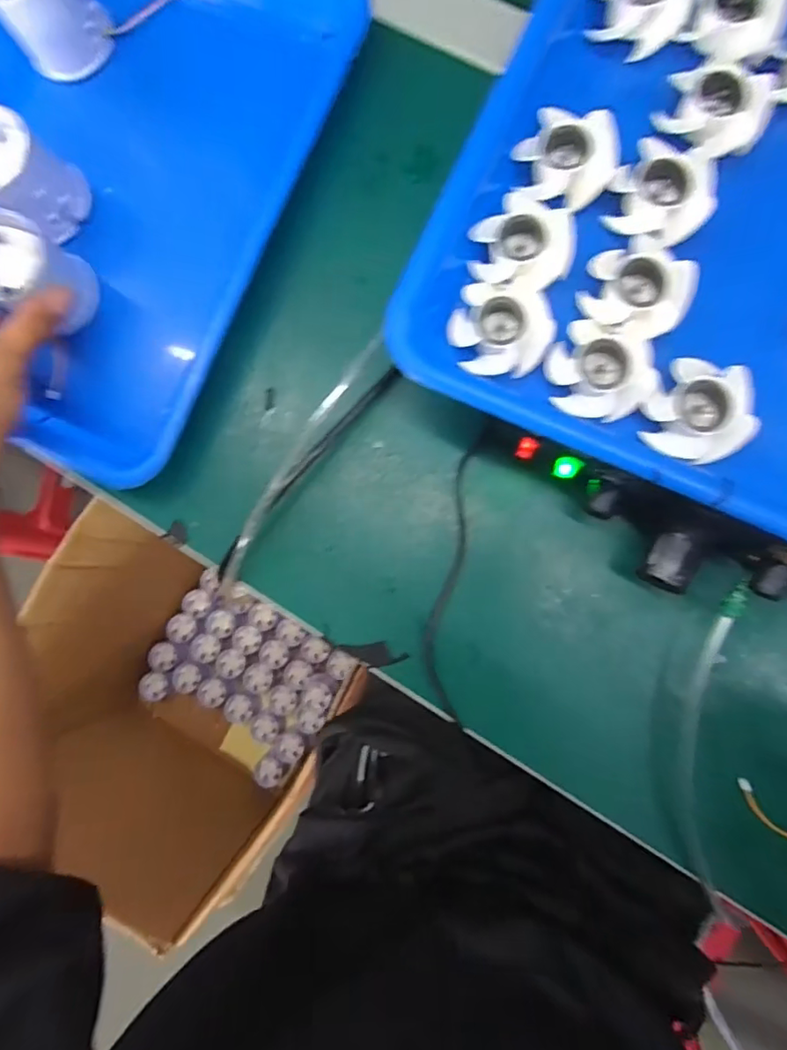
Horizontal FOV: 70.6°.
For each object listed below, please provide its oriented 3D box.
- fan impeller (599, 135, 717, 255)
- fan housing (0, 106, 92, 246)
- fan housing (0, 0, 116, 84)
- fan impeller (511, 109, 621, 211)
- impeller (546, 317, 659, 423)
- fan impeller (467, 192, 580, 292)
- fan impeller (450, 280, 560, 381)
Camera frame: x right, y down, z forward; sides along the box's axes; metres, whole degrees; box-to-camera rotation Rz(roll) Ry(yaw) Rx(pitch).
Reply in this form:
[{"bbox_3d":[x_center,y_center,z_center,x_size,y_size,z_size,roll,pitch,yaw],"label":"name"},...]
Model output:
[{"bbox_3d":[0.121,-0.148,0.250,0.048,0.014,0.042,-23,84,4],"label":"fan impeller"},{"bbox_3d":[-0.223,-0.209,0.338,0.052,0.058,0.049,25,89,7],"label":"fan housing"},{"bbox_3d":[-0.213,-0.317,0.341,0.056,0.059,0.045,-36,83,3],"label":"fan housing"},{"bbox_3d":[0.079,-0.166,0.254,0.045,0.012,0.040,8,87,7],"label":"fan impeller"},{"bbox_3d":[0.093,-0.069,0.248,0.046,0.017,0.040,3,87,6],"label":"impeller"},{"bbox_3d":[0.060,-0.130,0.255,0.045,0.014,0.039,18,88,7],"label":"fan impeller"},{"bbox_3d":[0.049,-0.088,0.256,0.046,0.016,0.039,11,88,7],"label":"fan impeller"}]

